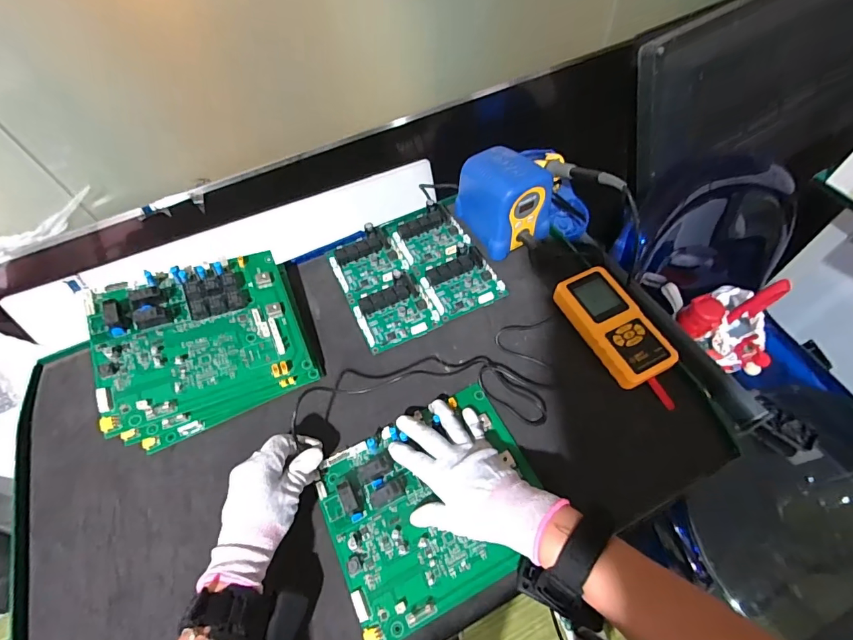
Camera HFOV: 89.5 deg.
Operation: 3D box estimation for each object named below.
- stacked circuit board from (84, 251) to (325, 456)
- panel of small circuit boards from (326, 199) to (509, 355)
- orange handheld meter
[{"bbox_3d":[-0.249,0.018,0.487,0.205,0.093,0.174,-22,60,-10],"label":"stacked circuit board"},{"bbox_3d":[-0.018,-0.068,0.571,0.187,0.021,0.176,-24,61,-11],"label":"panel of small circuit boards"},{"bbox_3d":[0.218,0.005,0.502,0.071,0.030,0.142,-25,61,-12],"label":"orange handheld meter"}]

